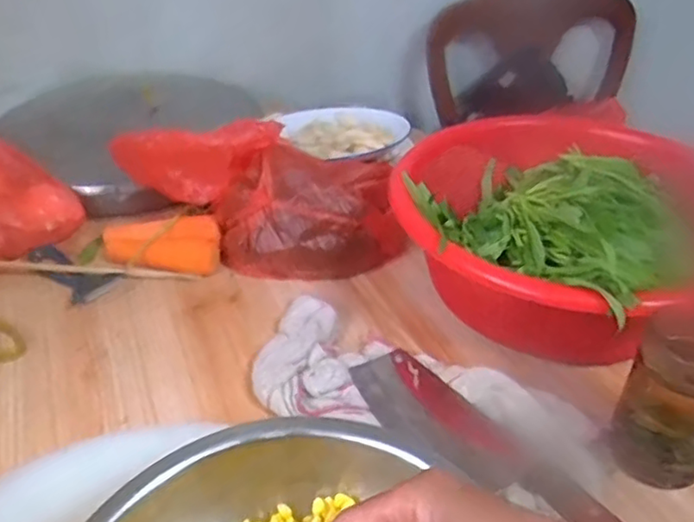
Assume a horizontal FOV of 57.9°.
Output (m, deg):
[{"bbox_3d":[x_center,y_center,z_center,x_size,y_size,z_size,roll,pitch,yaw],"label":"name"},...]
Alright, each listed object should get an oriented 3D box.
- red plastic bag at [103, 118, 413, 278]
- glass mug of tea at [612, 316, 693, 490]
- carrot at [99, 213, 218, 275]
[{"bbox_3d":[-0.097,-0.083,0.774,0.342,0.130,0.150,20,38,-1],"label":"red plastic bag"},{"bbox_3d":[0.275,0.110,0.488,0.077,0.131,0.093,-25,42,-29],"label":"glass mug of tea"},{"bbox_3d":[-0.231,-0.025,0.788,0.150,0.040,0.066,4,36,7],"label":"carrot"}]

